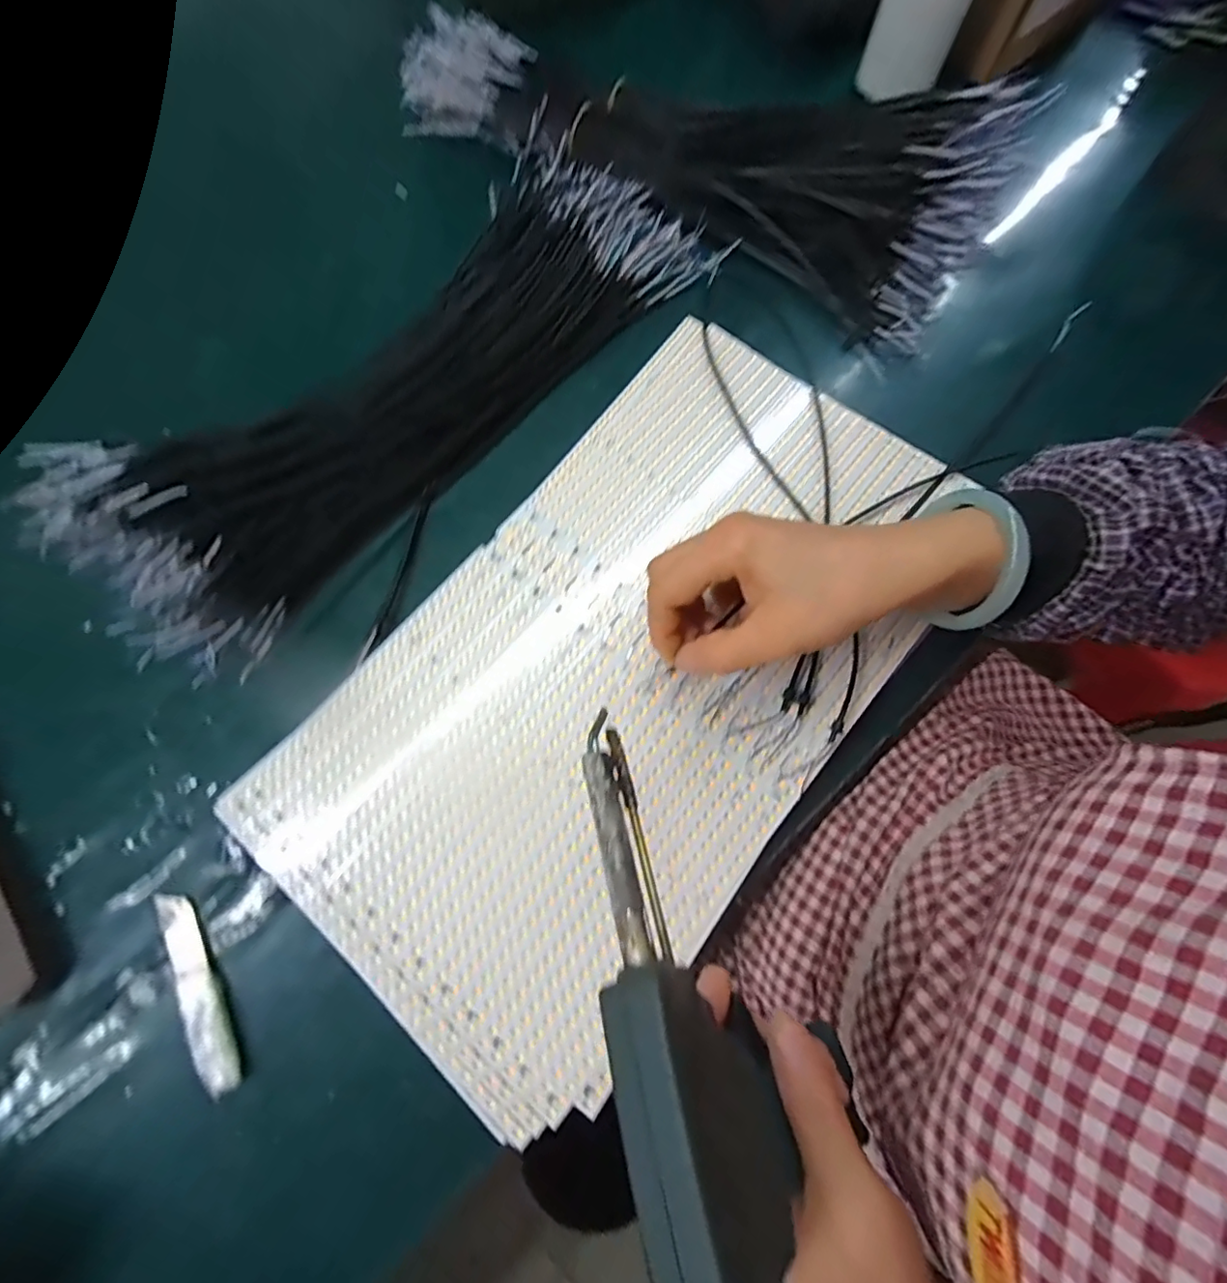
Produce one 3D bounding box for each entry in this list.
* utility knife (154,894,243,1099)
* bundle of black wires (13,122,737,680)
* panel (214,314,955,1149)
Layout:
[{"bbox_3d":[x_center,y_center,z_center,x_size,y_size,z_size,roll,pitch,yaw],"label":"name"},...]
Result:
[{"bbox_3d":[-0.225,0.186,0.299,0.018,0.011,0.105,-29,78,-8],"label":"utility knife"},{"bbox_3d":[-0.140,-0.196,0.371,0.158,0.074,0.464,43,79,9],"label":"bundle of black wires"},{"bbox_3d":[0.012,0.009,0.325,0.239,0.012,0.435,38,79,10],"label":"panel"}]

